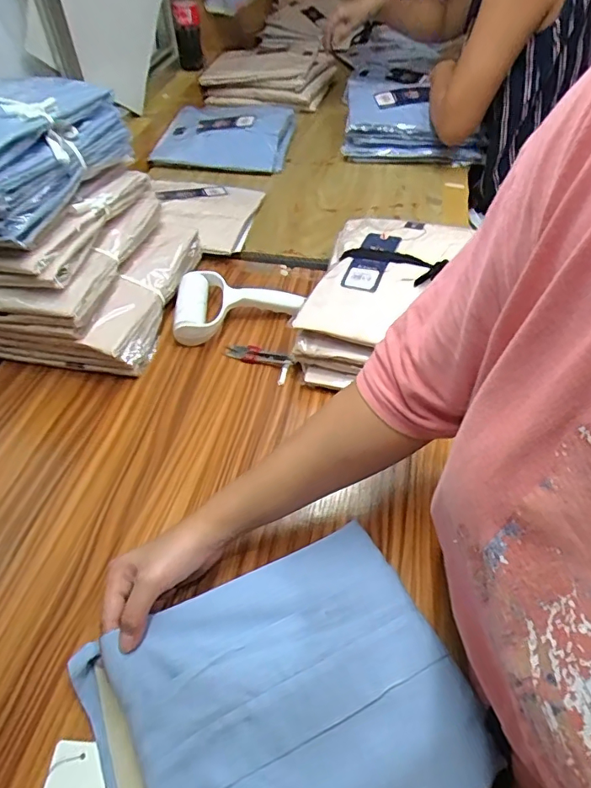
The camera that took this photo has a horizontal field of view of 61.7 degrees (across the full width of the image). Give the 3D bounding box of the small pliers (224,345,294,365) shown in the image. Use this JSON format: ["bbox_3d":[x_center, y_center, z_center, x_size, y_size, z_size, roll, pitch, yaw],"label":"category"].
[{"bbox_3d":[-0.048,-0.049,0.644,0.090,0.006,0.027,18,53,16],"label":"small pliers"}]

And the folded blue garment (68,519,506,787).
[{"bbox_3d":[-0.013,0.240,0.370,0.265,0.041,0.207,-22,53,-16],"label":"folded blue garment"}]

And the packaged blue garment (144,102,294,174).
[{"bbox_3d":[-0.137,-0.528,1.009,0.257,0.058,0.219,9,51,9],"label":"packaged blue garment"}]

